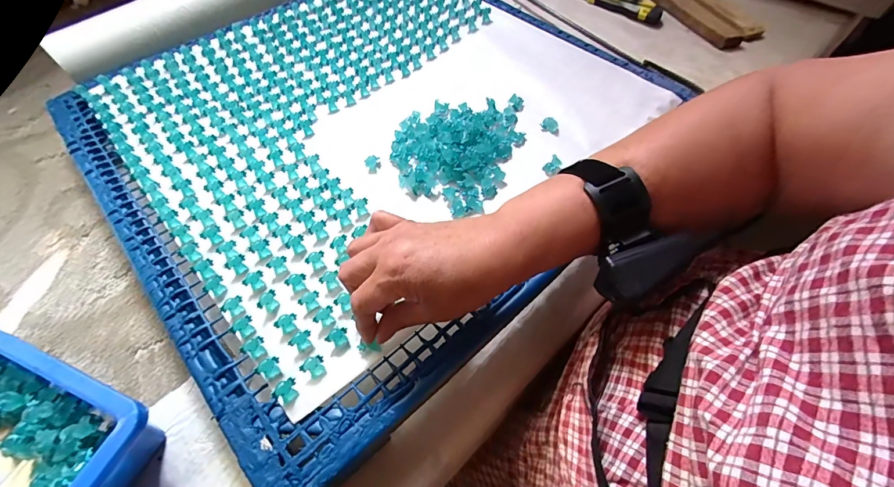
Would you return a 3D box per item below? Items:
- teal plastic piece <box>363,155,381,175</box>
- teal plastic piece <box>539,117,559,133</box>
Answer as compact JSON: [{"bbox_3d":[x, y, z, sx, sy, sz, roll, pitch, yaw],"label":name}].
[{"bbox_3d":[-0.085,-0.092,0.439,0.017,0.007,0.023,-11,58,-6],"label":"teal plastic piece"},{"bbox_3d":[0.123,-0.143,0.458,0.020,0.006,0.015,37,65,21],"label":"teal plastic piece"}]

